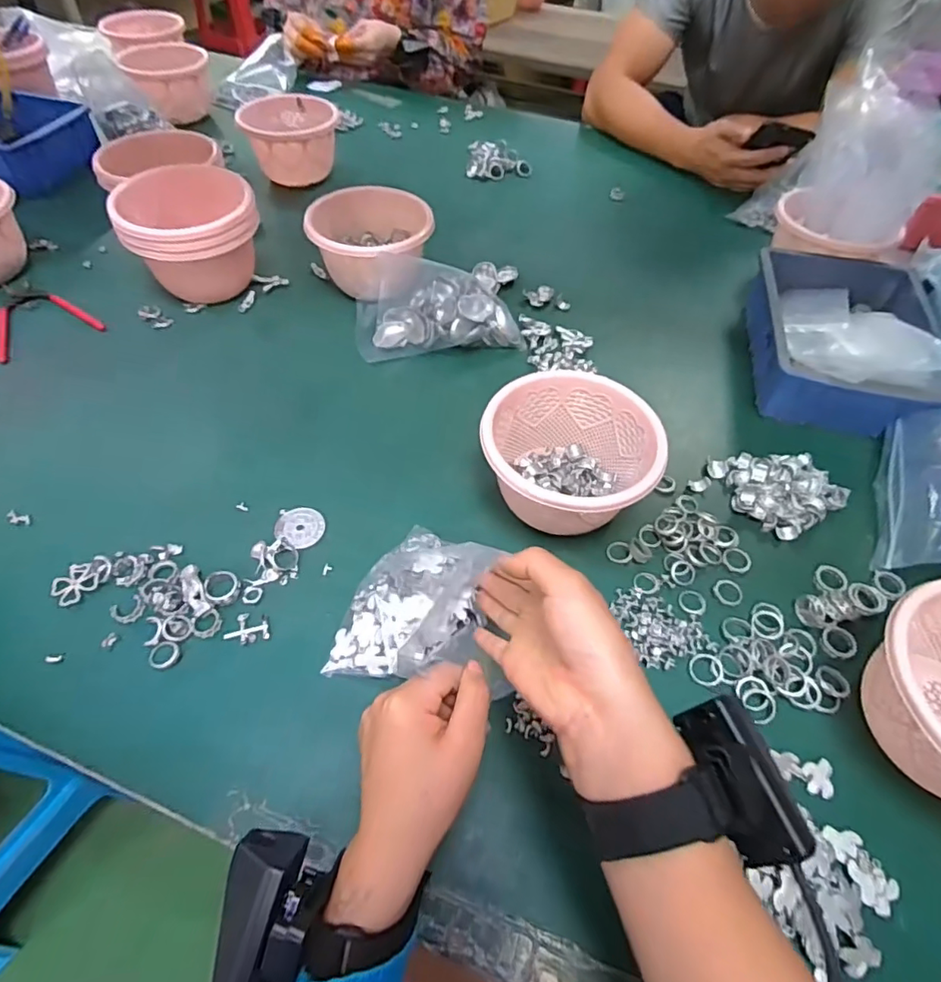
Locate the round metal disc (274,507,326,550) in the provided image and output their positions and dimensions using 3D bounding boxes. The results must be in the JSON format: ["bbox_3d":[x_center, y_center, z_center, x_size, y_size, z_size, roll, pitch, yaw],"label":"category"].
[{"bbox_3d":[-0.152,0.032,0.491,0.041,0.009,0.041,1,54,-1],"label":"round metal disc"}]

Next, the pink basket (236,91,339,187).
[{"bbox_3d":[-0.279,-0.549,0.863,0.148,0.082,0.148,-7,55,-7],"label":"pink basket"}]

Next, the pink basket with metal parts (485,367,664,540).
[{"bbox_3d":[0.085,-0.031,0.496,0.144,0.091,0.132,1,54,-1],"label":"pink basket with metal parts"}]

